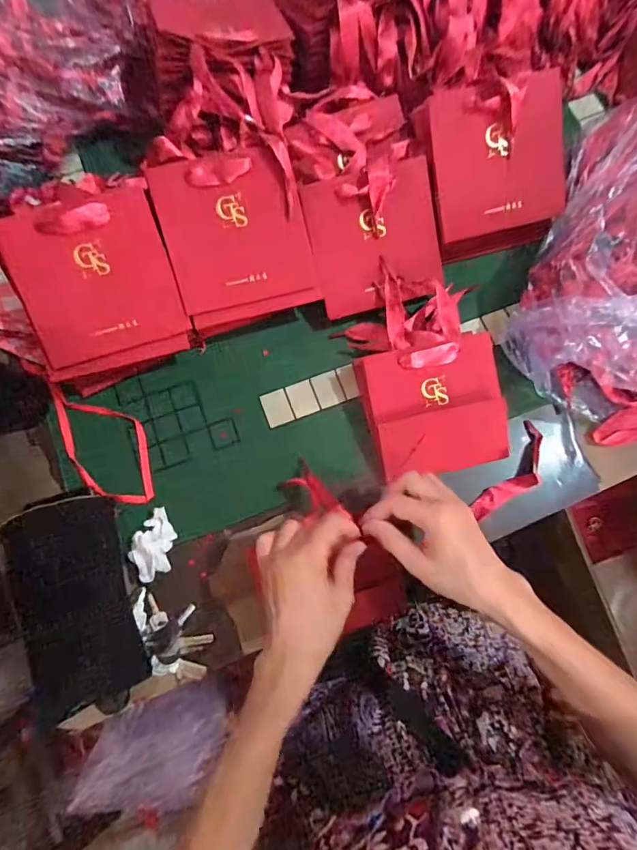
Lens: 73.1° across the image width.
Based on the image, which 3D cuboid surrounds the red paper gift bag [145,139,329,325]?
[{"bbox_3d":[-0.081,-0.191,0.444,0.145,0.010,0.153,-16,114,-9],"label":"red paper gift bag"}]

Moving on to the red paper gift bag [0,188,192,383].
[{"bbox_3d":[-0.215,-0.135,0.423,0.140,0.011,0.156,-17,111,-15],"label":"red paper gift bag"}]

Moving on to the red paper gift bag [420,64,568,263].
[{"bbox_3d":[0.193,-0.275,0.460,0.143,0.018,0.160,-13,109,4],"label":"red paper gift bag"}]

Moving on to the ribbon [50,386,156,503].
[{"bbox_3d":[-0.236,0.020,0.472,0.085,0.020,0.150,-17,79,-4],"label":"ribbon"}]

